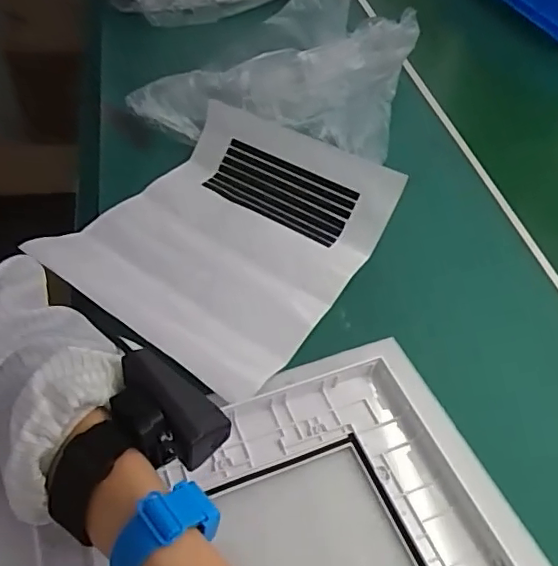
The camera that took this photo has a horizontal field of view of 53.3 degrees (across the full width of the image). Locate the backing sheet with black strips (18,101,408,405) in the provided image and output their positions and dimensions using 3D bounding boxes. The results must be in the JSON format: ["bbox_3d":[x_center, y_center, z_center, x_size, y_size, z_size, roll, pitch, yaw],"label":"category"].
[{"bbox_3d":[-0.046,-0.046,0.513,0.227,0.059,0.265,29,51,18],"label":"backing sheet with black strips"}]

